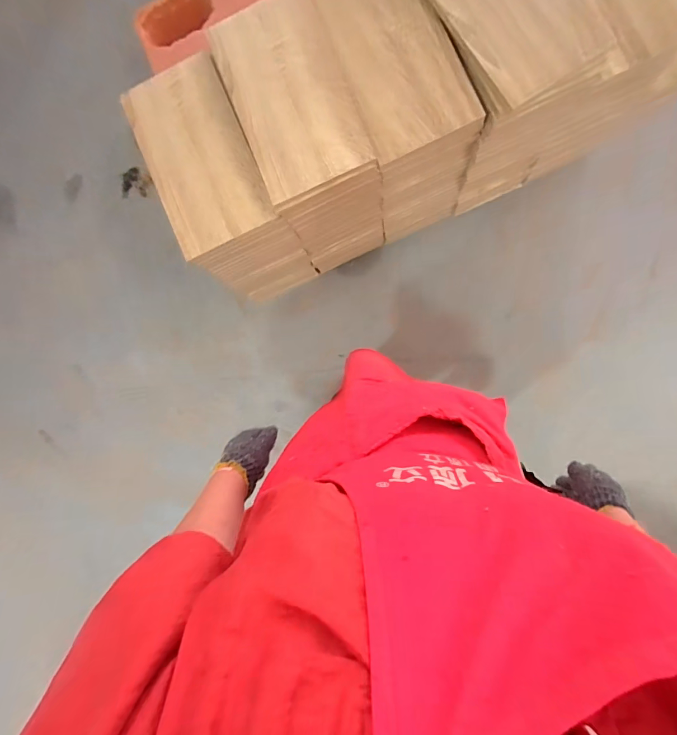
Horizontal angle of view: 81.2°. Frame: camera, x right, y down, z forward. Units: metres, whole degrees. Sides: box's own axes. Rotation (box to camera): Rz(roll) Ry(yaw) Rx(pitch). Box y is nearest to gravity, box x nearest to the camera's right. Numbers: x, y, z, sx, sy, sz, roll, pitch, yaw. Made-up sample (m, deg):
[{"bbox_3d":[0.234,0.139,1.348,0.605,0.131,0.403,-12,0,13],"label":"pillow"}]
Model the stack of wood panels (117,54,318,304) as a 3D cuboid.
[{"bbox_3d":[-0.231,-0.373,0.923,0.194,0.434,0.347,-25,87,6],"label":"stack of wood panels"}]

